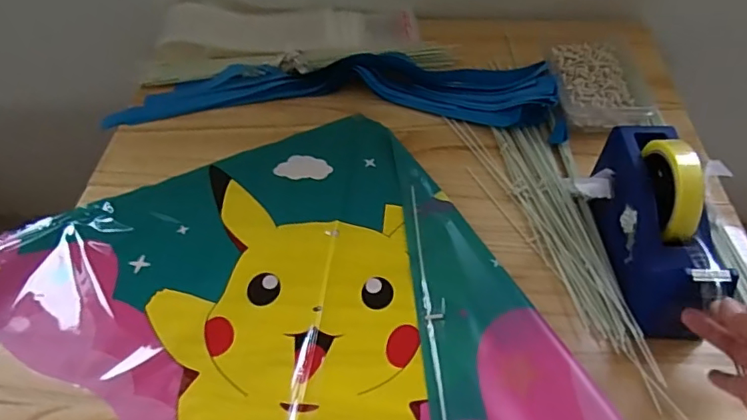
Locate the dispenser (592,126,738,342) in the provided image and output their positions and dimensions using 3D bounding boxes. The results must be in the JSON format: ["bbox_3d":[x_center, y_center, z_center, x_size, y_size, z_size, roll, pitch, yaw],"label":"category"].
[{"bbox_3d":[0.268,0.007,0.512,0.070,0.114,0.202,-1,50,5],"label":"dispenser"}]

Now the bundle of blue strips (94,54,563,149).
[{"bbox_3d":[-0.055,-0.161,0.740,0.588,0.031,0.131,4,50,6],"label":"bundle of blue strips"}]

